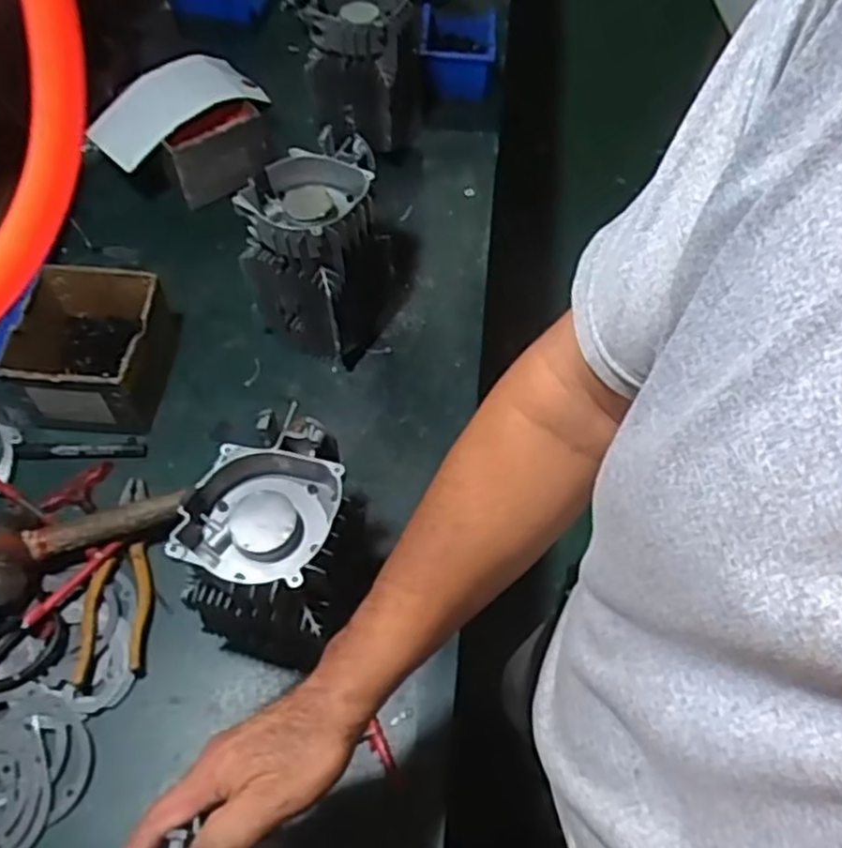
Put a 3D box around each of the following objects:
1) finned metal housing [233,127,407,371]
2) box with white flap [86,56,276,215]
[{"bbox_3d":[-0.109,-0.190,0.844,0.131,0.218,0.142,27,61,15],"label":"finned metal housing"},{"bbox_3d":[-0.314,-0.396,1.014,0.236,0.109,0.174,-28,63,-17],"label":"box with white flap"}]

